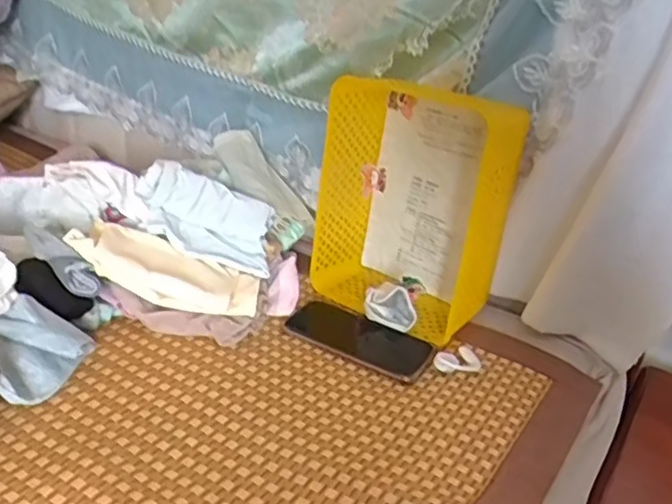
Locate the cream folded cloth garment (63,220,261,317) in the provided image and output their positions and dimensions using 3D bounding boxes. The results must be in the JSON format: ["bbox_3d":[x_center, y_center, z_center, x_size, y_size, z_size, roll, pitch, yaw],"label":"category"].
[{"bbox_3d":[-0.193,0.023,0.736,0.209,0.043,0.071,22,26,-9],"label":"cream folded cloth garment"}]

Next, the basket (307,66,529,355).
[{"bbox_3d":[0.090,-0.060,0.771,0.129,0.263,0.203,-16,35,-38],"label":"basket"}]

